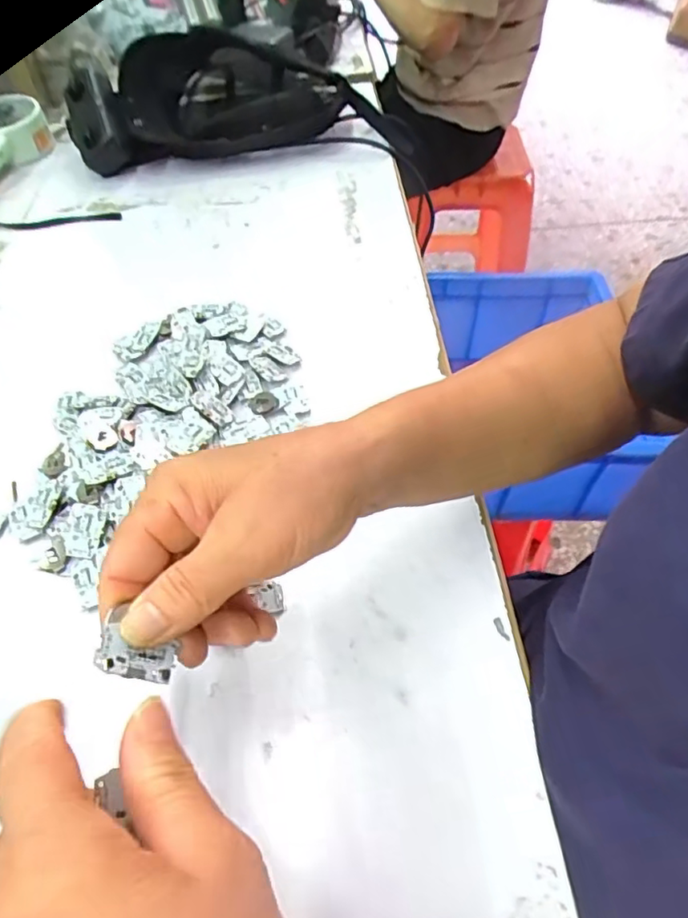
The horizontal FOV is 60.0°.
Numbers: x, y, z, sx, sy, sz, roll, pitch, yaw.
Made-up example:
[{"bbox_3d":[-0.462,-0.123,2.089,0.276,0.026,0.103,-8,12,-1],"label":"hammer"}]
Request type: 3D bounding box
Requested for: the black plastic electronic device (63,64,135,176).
[{"bbox_3d":[-0.244,-0.333,0.590,0.056,0.075,0.054,-15,55,-11],"label":"black plastic electronic device"}]

